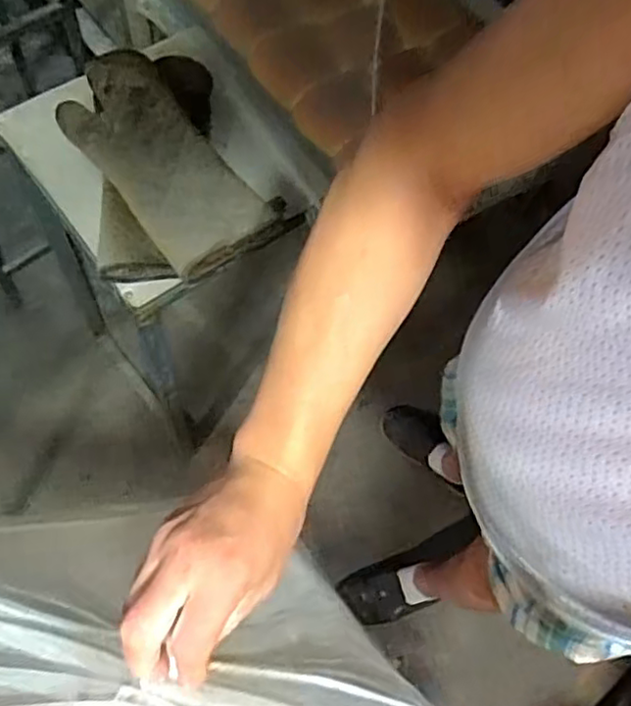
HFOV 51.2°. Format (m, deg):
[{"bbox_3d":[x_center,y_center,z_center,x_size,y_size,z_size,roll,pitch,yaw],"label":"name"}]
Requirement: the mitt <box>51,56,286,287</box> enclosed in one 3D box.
[{"bbox_3d":[-0.231,-0.285,0.968,0.200,0.054,0.398,-36,71,-19],"label":"mitt"}]

